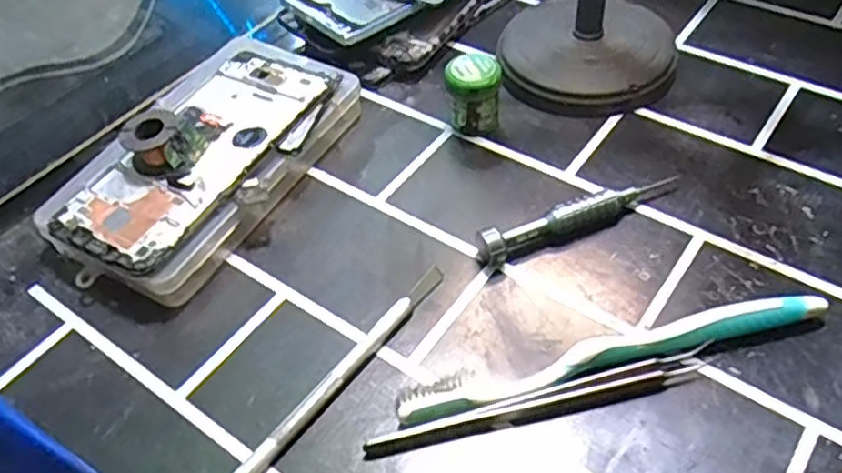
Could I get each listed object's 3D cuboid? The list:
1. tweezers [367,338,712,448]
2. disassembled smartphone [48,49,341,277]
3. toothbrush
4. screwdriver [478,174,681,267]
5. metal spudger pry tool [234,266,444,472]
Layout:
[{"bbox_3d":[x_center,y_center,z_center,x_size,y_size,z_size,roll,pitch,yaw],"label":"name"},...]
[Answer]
[{"bbox_3d":[0.052,0.069,0.292,0.148,0.009,0.010,-14,49,-7],"label":"tweezers"},{"bbox_3d":[-0.114,-0.046,0.377,0.077,0.006,0.159,21,57,24],"label":"disassembled smartphone"},{"bbox_3d":[0.081,0.050,0.301,0.184,0.015,0.020,-11,49,-5],"label":"toothbrush"},{"bbox_3d":[0.082,-0.010,0.353,0.113,0.016,0.015,-19,50,-11],"label":"screwdriver"},{"bbox_3d":[-0.035,0.060,0.309,0.009,0.009,0.138,29,57,26],"label":"metal spudger pry tool"}]

